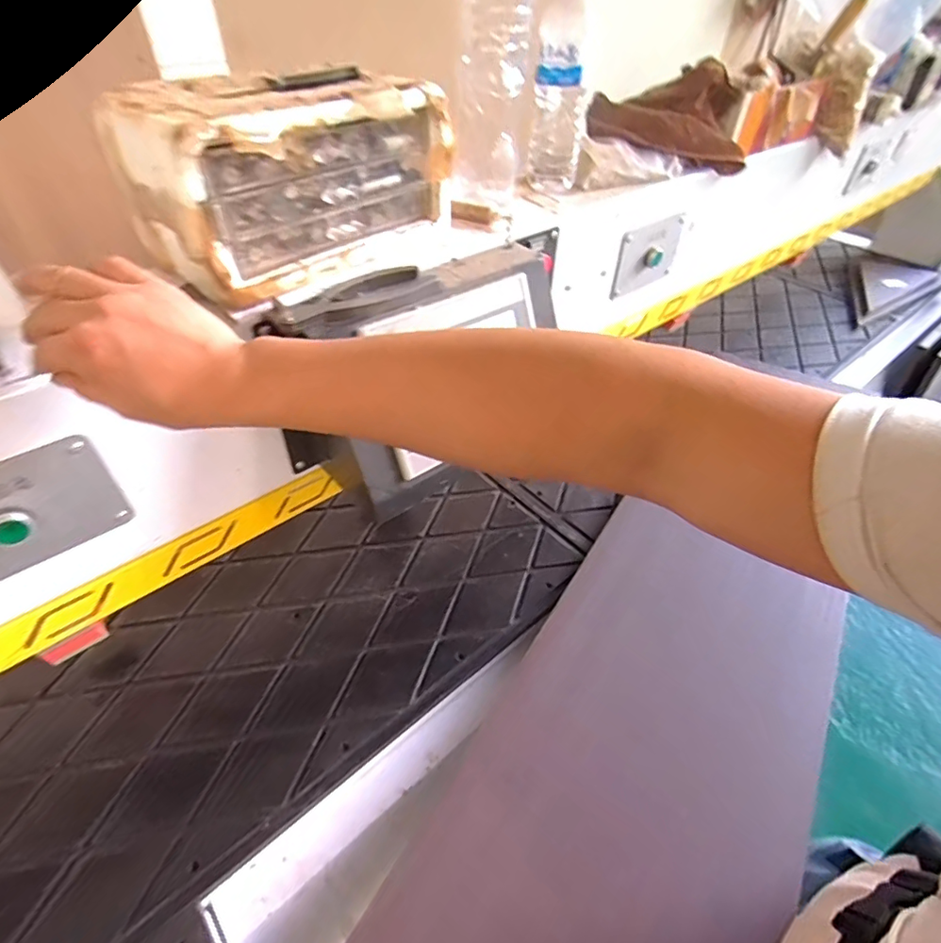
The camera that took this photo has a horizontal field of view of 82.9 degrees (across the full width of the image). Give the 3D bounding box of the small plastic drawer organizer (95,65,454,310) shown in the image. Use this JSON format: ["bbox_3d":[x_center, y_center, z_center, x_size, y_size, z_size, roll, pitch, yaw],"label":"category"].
[{"bbox_3d":[-0.156,-0.277,0.492,0.153,0.129,0.270,31,51,26],"label":"small plastic drawer organizer"}]

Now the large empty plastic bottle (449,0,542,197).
[{"bbox_3d":[0.025,-0.444,0.560,0.086,0.298,0.105,5,44,2],"label":"large empty plastic bottle"}]

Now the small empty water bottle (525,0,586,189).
[{"bbox_3d":[0.105,-0.446,0.622,0.059,0.207,0.060,8,45,6],"label":"small empty water bottle"}]

